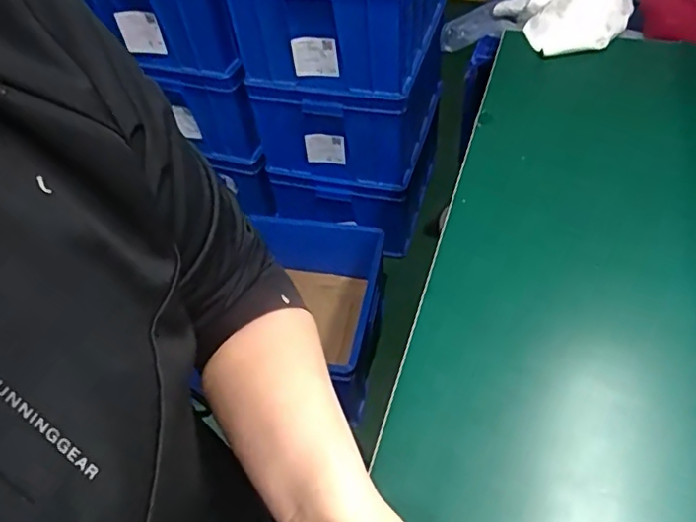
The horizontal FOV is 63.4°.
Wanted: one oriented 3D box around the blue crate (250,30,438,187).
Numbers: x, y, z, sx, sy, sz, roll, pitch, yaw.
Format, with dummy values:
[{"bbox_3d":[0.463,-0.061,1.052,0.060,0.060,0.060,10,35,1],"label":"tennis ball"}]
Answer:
[{"bbox_3d":[0.018,-0.484,1.595,0.397,0.299,0.492,11,52,15],"label":"blue crate"}]

